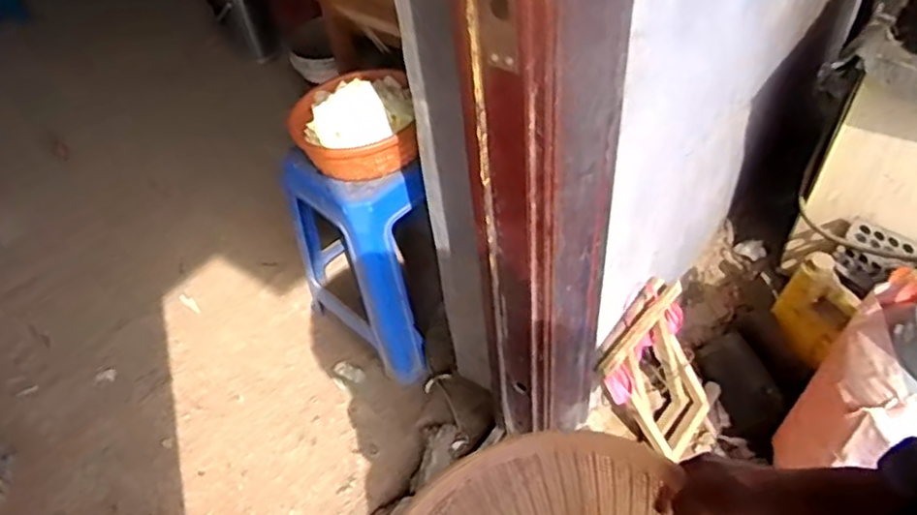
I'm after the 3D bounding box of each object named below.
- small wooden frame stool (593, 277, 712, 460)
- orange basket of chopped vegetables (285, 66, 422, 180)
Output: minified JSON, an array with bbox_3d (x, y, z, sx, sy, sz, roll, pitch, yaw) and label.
[{"bbox_3d":[0.426,0.254,1.401,0.074,0.366,0.266,5,46,50],"label":"small wooden frame stool"},{"bbox_3d":[-0.204,-0.264,1.289,0.236,0.089,0.241,-8,48,-1],"label":"orange basket of chopped vegetables"}]

